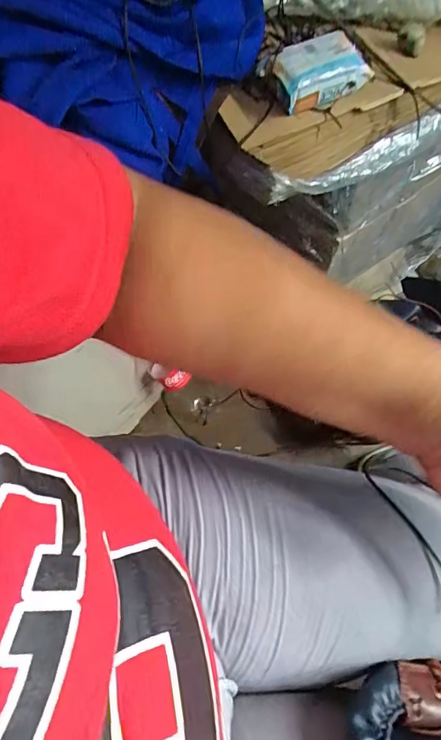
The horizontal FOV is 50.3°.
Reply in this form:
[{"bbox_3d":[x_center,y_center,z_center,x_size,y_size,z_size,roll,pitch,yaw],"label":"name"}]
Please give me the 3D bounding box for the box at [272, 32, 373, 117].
[{"bbox_3d":[0.085,-0.262,0.415,0.083,0.037,0.042,-28,69,-11],"label":"box"}]

